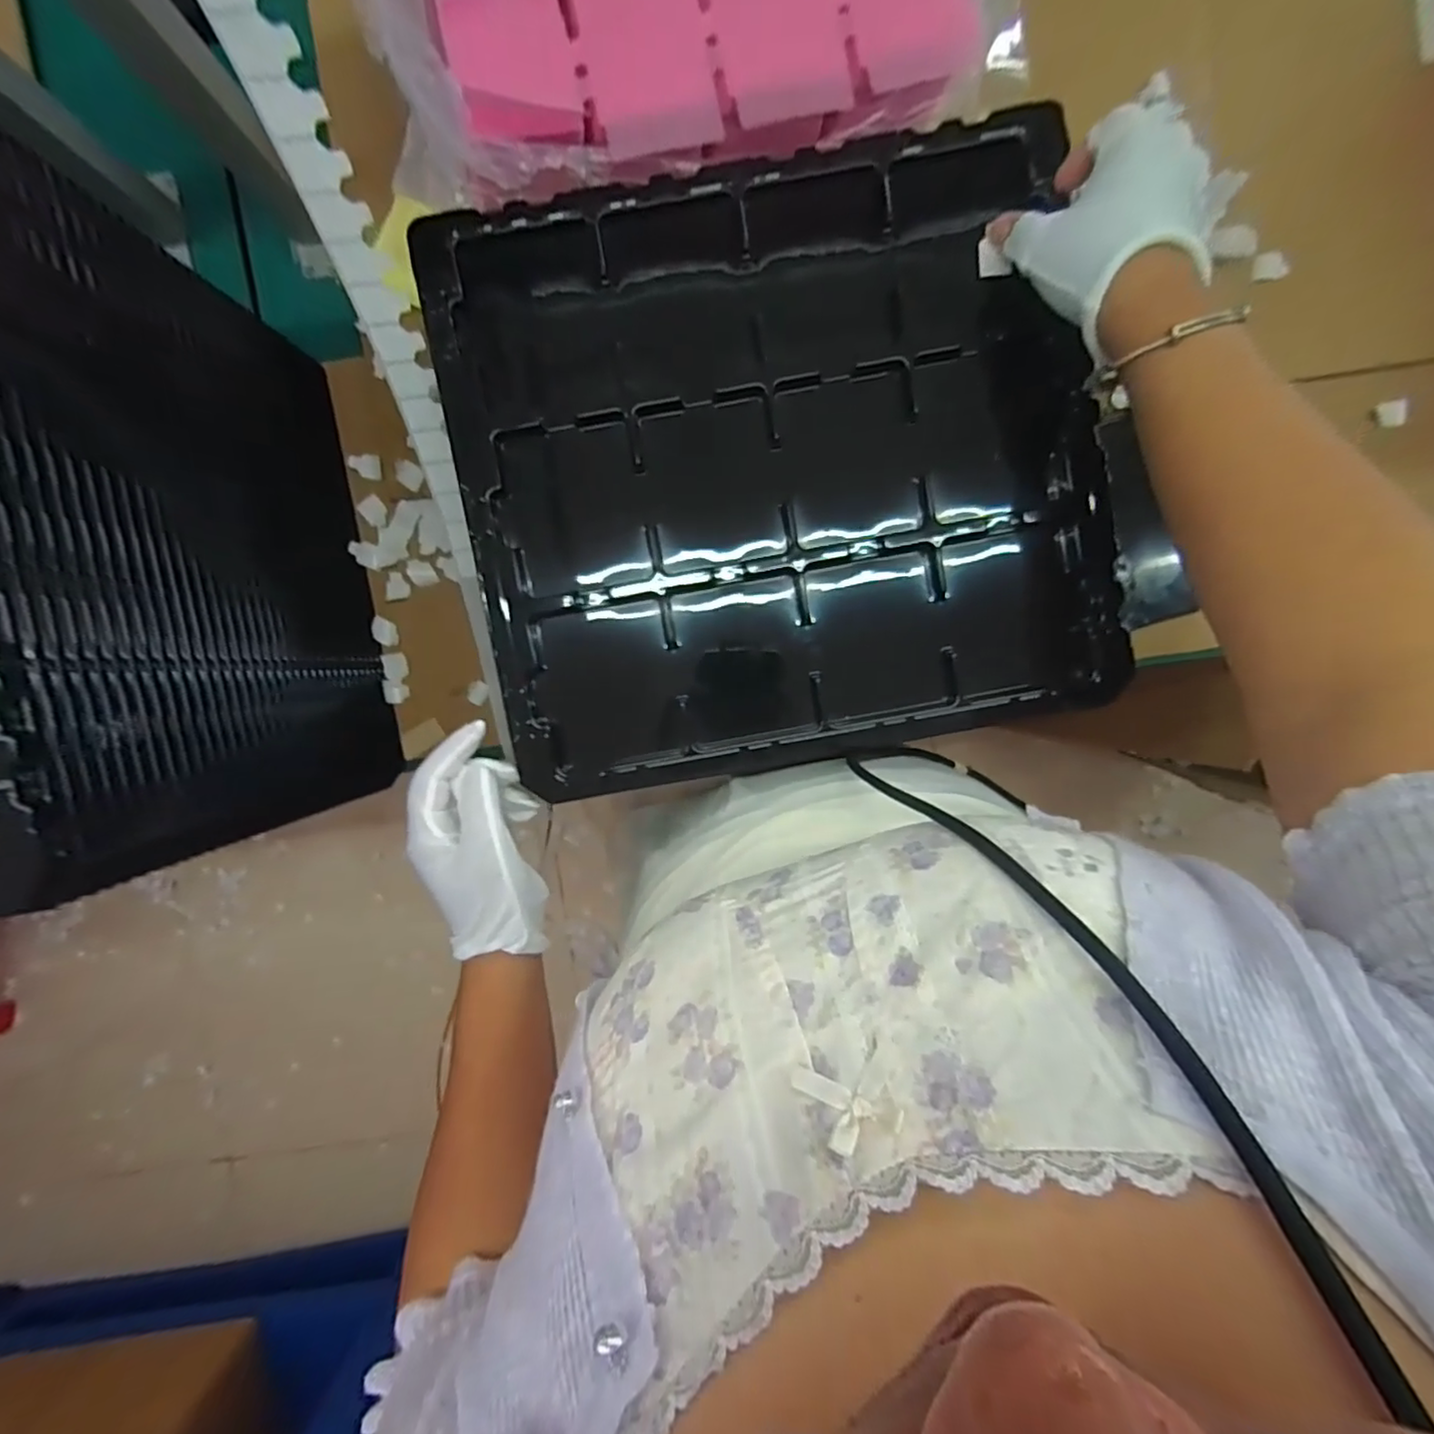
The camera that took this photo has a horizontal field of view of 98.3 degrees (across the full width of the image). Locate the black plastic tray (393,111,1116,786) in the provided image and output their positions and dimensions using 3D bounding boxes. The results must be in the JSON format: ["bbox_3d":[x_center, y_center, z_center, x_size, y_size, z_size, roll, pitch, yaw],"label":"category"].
[{"bbox_3d":[0.037,-0.144,0.376,0.363,0.038,0.335,-11,94,1],"label":"black plastic tray"}]

